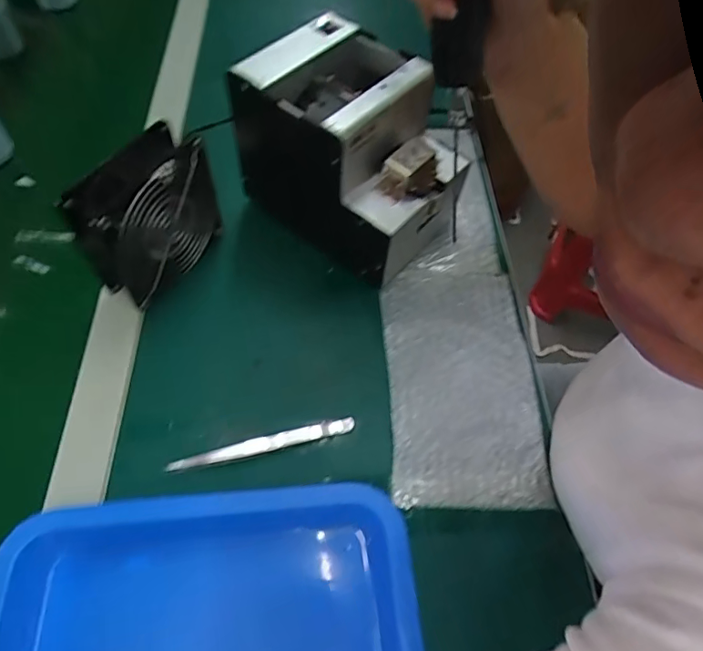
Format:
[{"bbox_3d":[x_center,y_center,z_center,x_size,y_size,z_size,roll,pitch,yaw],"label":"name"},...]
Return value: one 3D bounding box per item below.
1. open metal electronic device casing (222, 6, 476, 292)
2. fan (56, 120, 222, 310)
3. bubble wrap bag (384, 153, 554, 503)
[{"bbox_3d":[-0.002,-0.162,0.479,0.182,0.145,0.138,33,62,18],"label":"open metal electronic device casing"},{"bbox_3d":[-0.173,-0.093,0.439,0.049,0.111,0.125,26,60,14],"label":"fan"},{"bbox_3d":[0.092,-0.007,0.463,0.121,0.018,0.320,0,57,-1],"label":"bubble wrap bag"}]

